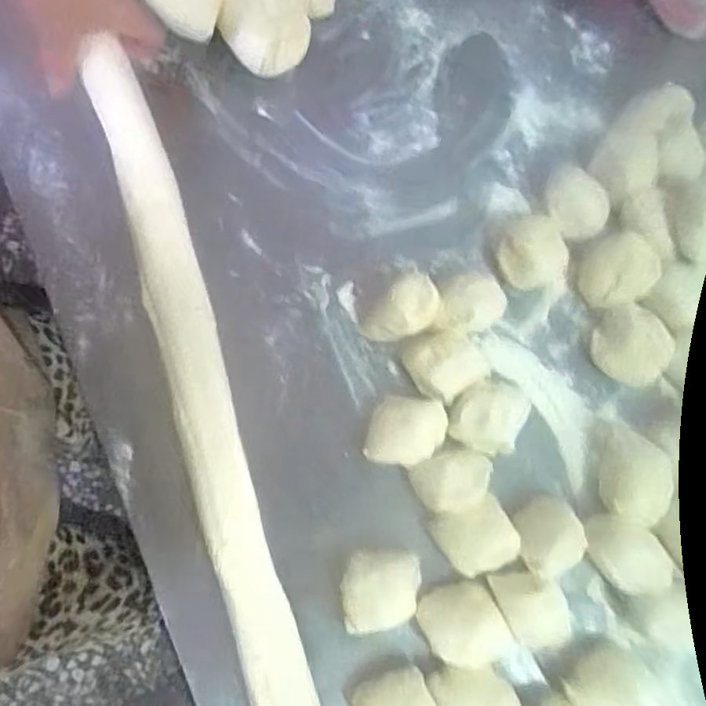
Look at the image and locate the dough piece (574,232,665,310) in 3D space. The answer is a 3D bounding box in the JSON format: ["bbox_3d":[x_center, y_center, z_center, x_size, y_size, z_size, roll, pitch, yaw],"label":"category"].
[{"bbox_3d":[0.196,-0.061,0.465,0.058,0.031,0.048,-30,79,-8],"label":"dough piece"}]

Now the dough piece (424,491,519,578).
[{"bbox_3d":[0.083,0.123,0.421,0.047,0.027,0.051,-33,79,-8],"label":"dough piece"}]

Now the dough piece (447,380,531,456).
[{"bbox_3d":[0.095,0.044,0.441,0.048,0.024,0.050,0,77,-1],"label":"dough piece"}]

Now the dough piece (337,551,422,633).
[{"bbox_3d":[0.018,0.157,0.412,0.050,0.030,0.050,0,77,-1],"label":"dough piece"}]

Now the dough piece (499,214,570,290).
[{"bbox_3d":[0.132,-0.074,0.463,0.047,0.030,0.050,0,77,-1],"label":"dough piece"}]

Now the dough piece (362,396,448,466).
[{"bbox_3d":[0.037,0.056,0.437,0.053,0.026,0.045,6,77,0],"label":"dough piece"}]

